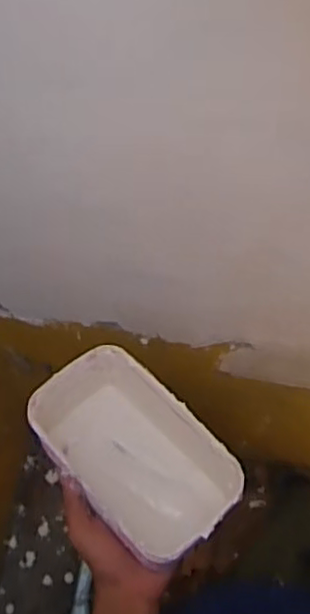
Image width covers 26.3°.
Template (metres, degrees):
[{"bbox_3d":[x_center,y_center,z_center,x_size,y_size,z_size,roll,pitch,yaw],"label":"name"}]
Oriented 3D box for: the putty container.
[{"bbox_3d":[-0.020,0.132,0.598,0.108,0.075,0.186,-41,67,-18],"label":"putty container"}]

